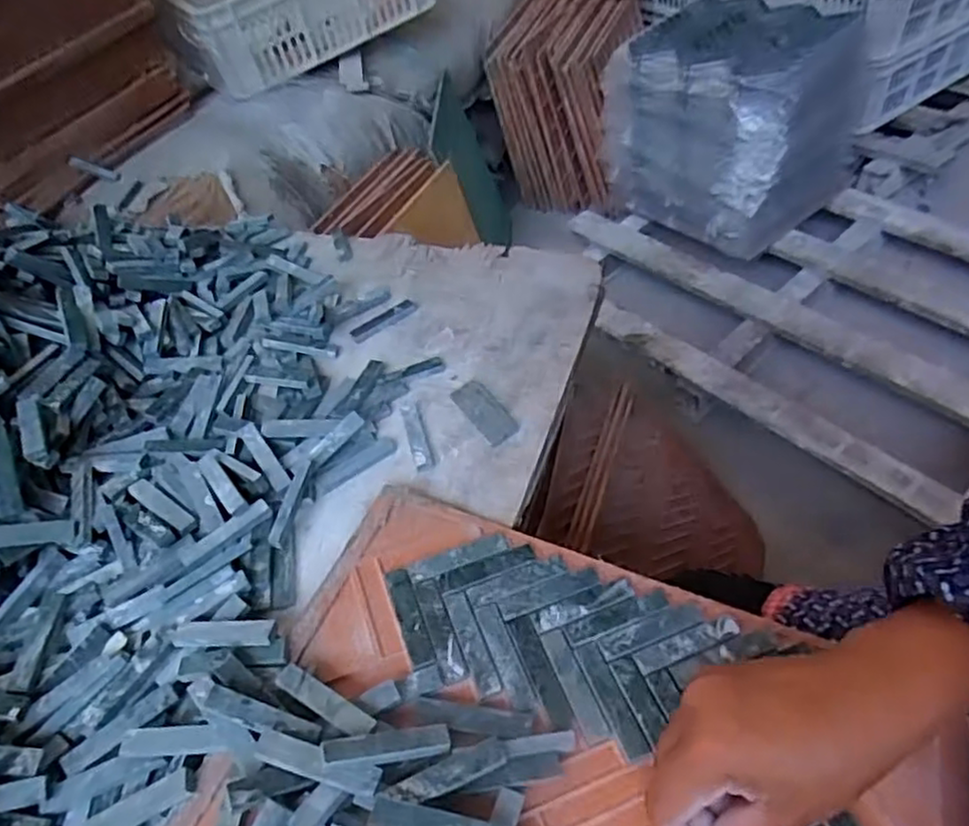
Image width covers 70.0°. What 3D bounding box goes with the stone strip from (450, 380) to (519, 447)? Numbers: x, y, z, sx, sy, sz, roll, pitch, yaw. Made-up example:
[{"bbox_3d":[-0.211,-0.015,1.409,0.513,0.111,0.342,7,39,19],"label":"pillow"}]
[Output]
[{"bbox_3d":[-0.001,-0.001,0.506,0.025,0.007,0.064,-28,53,-18],"label":"stone strip"}]

